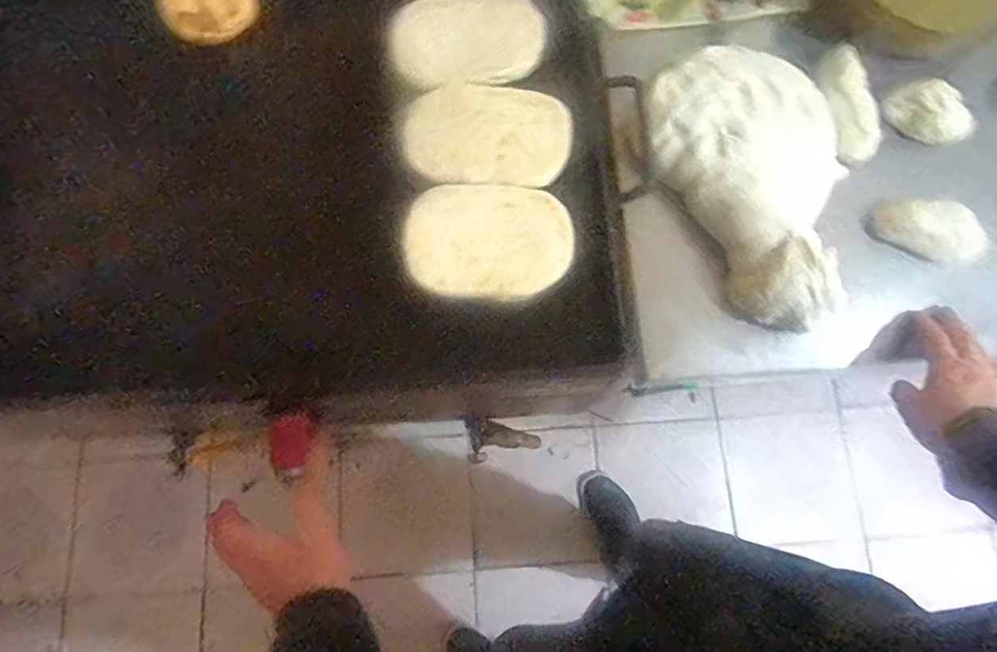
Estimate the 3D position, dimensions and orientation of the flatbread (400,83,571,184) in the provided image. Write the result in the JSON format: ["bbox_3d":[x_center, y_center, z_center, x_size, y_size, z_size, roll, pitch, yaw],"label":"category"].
[{"bbox_3d":[-0.008,-0.198,0.595,0.170,0.016,0.112,2,73,-8],"label":"flatbread"}]

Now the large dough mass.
[{"bbox_3d":[0.300,-0.167,0.636,0.204,0.065,0.309,-27,78,-7],"label":"large dough mass"}]

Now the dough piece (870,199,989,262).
[{"bbox_3d":[0.489,-0.110,0.653,0.120,0.034,0.053,21,77,4],"label":"dough piece"}]

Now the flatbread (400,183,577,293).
[{"bbox_3d":[-0.010,-0.083,0.561,0.161,0.015,0.113,1,76,-1],"label":"flatbread"}]

